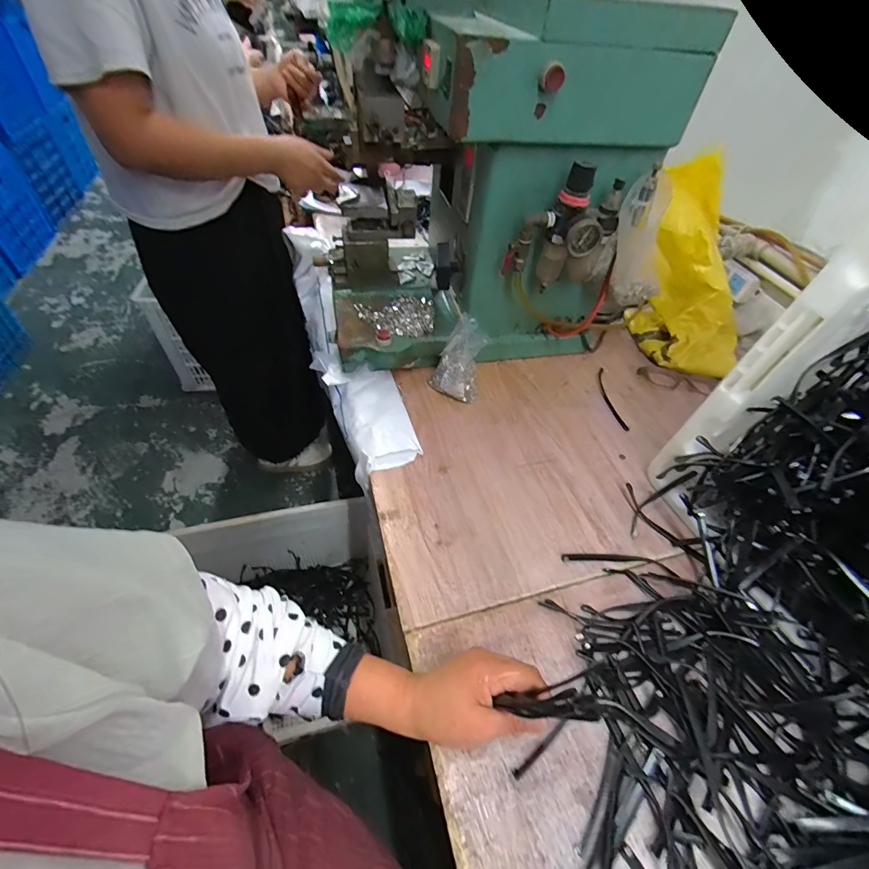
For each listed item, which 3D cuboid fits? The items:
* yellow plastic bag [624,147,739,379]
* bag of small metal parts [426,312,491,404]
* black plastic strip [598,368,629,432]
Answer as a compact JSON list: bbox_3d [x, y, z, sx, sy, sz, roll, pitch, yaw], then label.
[{"bbox_3d":[0.421,-0.279,0.702,0.111,0.323,0.119,-5,16,-10],"label":"yellow plastic bag"},{"bbox_3d":[0.038,-0.103,0.598,0.066,0.104,0.072,-27,57,-26],"label":"bag of small metal parts"},{"bbox_3d":[0.275,-0.059,0.643,0.020,0.004,0.137,3,49,-3],"label":"black plastic strip"}]

